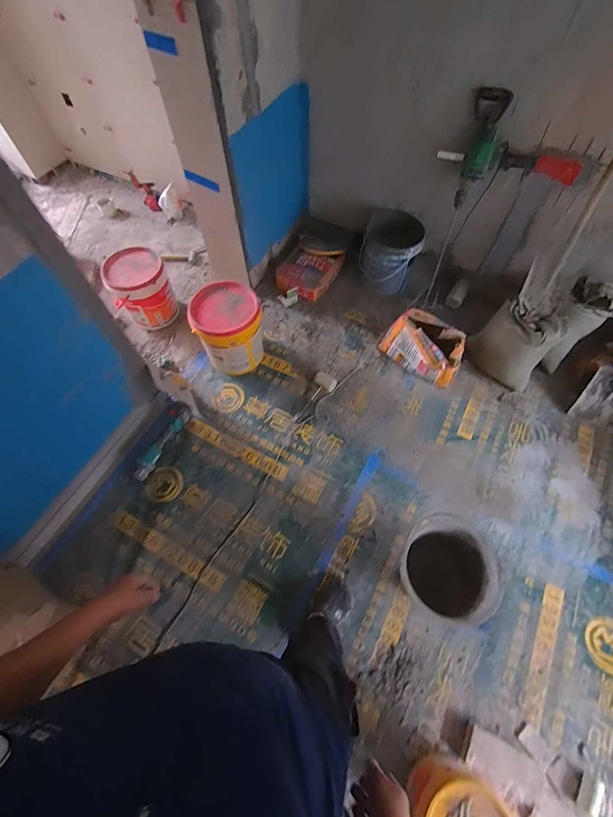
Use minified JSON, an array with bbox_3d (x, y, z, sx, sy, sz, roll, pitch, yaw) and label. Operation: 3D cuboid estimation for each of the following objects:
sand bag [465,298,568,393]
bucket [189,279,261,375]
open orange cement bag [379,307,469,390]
[{"bbox_3d":[0.981,-0.315,1.673,0.338,0.348,0.236,38,69,17],"label":"sand bag"},{"bbox_3d":[-0.371,-0.369,1.710,0.312,0.389,0.299,0,63,0],"label":"bucket"},{"bbox_3d":[0.563,-0.299,1.717,0.215,0.278,0.398,-38,69,-18],"label":"open orange cement bag"}]

